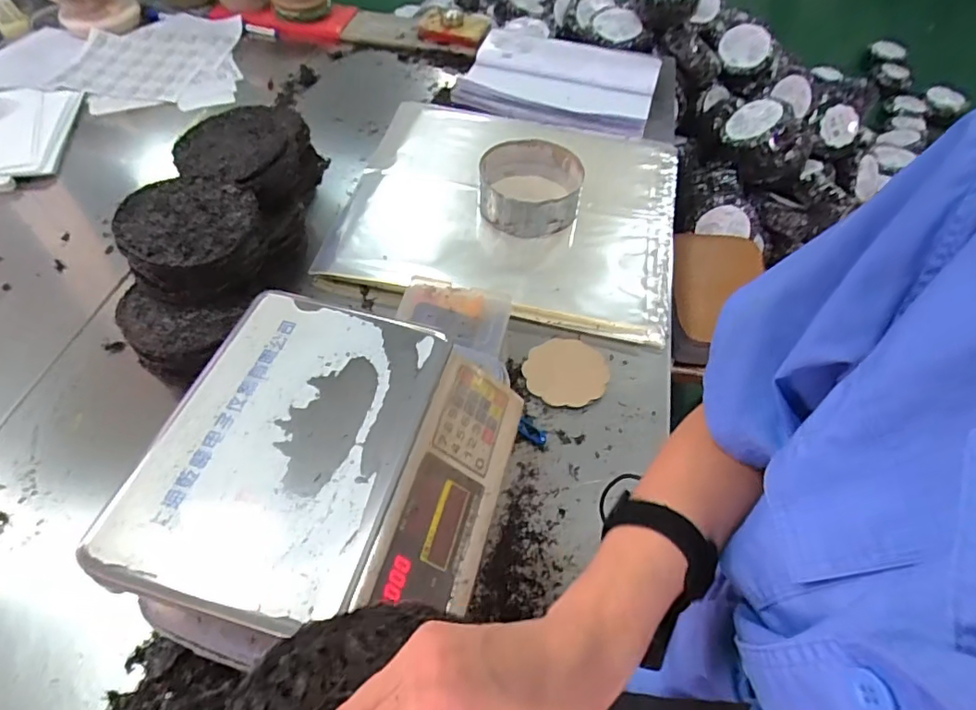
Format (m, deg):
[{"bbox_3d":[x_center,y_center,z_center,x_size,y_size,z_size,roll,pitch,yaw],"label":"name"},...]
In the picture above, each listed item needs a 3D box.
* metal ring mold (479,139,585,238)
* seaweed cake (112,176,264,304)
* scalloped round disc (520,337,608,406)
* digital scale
[{"bbox_3d":[0.083,-0.341,1.121,0.201,0.085,0.208,1,54,-2],"label":"metal ring mold"},{"bbox_3d":[-0.468,-0.190,0.889,0.198,0.089,0.190,-12,55,-11],"label":"seaweed cake"},{"bbox_3d":[0.130,0.027,0.926,0.134,0.011,0.136,1,54,-2],"label":"scalloped round disc"},{"bbox_3d":[-0.148,0.106,0.560,0.310,0.097,0.357,13,54,7],"label":"digital scale"}]

